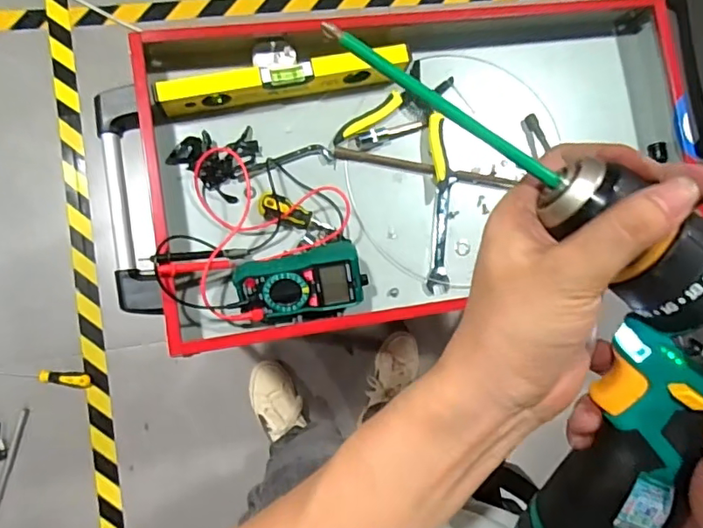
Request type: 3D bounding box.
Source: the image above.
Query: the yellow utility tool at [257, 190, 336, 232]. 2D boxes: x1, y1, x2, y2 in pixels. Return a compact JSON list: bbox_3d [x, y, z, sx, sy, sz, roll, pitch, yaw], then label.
[{"bbox_3d":[-0.065,-0.058,0.635,0.093,0.032,0.026,19,82,-7],"label":"yellow utility tool"}]

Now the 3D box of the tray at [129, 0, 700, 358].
[{"bbox_3d":[0.088,-0.130,0.672,0.690,0.091,0.380,-8,86,-9],"label":"tray"}]

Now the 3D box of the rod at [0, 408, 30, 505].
[{"bbox_3d":[-0.769,0.507,1.179,0.022,0.014,0.385,15,83,-7],"label":"rod"}]

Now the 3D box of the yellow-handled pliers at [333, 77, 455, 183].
[{"bbox_3d":[0.055,-0.177,0.676,0.142,0.021,0.130,6,84,-8],"label":"yellow-handled pliers"}]

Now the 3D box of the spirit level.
[{"bbox_3d":[-0.076,-0.215,0.633,0.287,0.042,0.031,-13,88,-10],"label":"spirit level"}]

